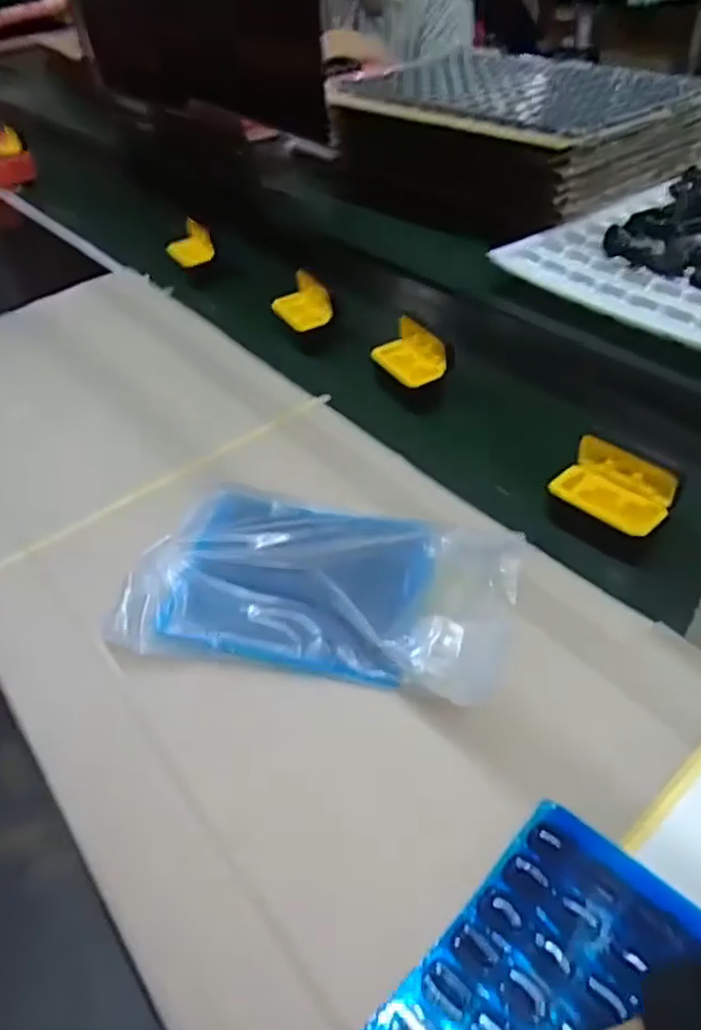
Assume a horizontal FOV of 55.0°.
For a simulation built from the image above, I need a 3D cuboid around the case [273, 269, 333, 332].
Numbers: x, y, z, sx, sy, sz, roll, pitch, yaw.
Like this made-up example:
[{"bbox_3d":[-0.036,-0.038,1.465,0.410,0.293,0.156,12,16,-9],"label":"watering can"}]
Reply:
[{"bbox_3d":[-0.056,-0.246,0.783,0.052,0.034,0.085,-25,46,-18],"label":"case"}]

